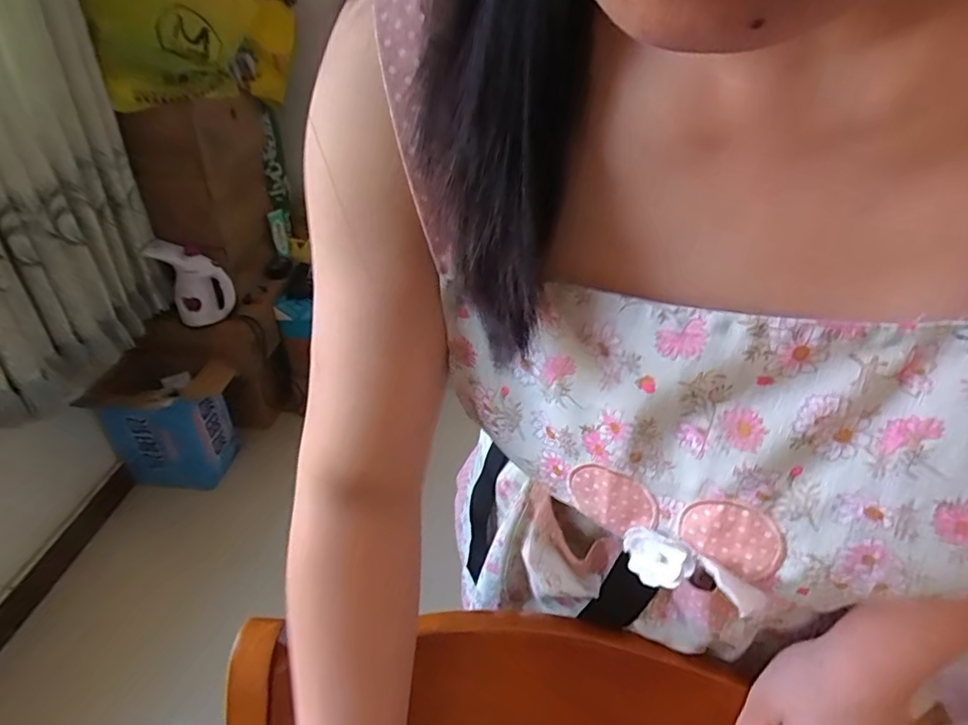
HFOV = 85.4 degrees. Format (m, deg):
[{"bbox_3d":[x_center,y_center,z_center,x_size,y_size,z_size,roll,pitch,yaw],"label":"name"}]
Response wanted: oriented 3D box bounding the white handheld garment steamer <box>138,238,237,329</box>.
[{"bbox_3d":[-0.769,-0.204,1.389,0.169,0.224,0.098,-7,34,-14],"label":"white handheld garment steamer"}]

